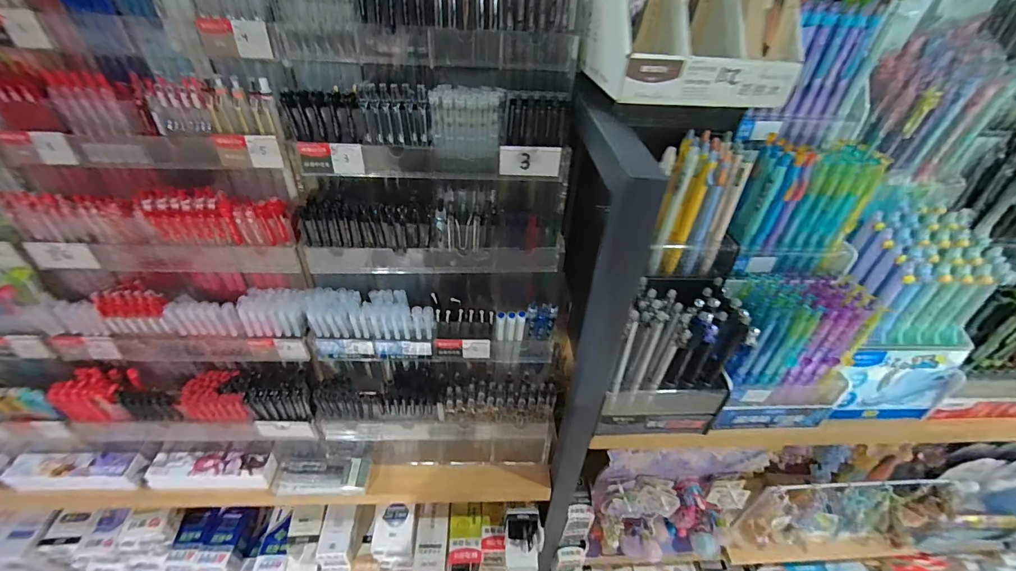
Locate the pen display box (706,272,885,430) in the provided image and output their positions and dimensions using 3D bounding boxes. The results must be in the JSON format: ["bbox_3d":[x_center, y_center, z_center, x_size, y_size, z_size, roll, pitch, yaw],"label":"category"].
[{"bbox_3d":[0.303,0.076,0.487,0.138,0.166,0.083,0,39,-5],"label":"pen display box"}]

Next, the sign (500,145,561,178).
[{"bbox_3d":[0.023,-0.131,0.454,0.063,0.032,0.005,4,38,1],"label":"sign"}]

